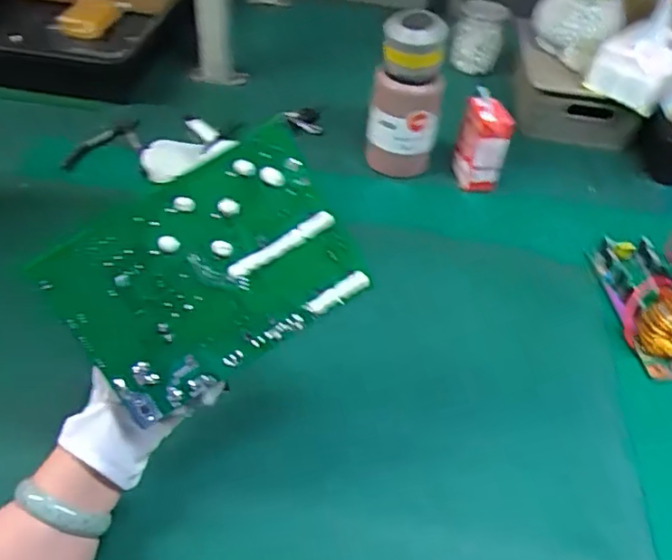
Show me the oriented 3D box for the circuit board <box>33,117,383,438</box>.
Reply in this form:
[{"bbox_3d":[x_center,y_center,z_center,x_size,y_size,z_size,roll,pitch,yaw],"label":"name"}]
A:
[{"bbox_3d":[-0.087,-0.003,0.425,0.190,0.132,0.010,-31,14,-6],"label":"circuit board"}]

